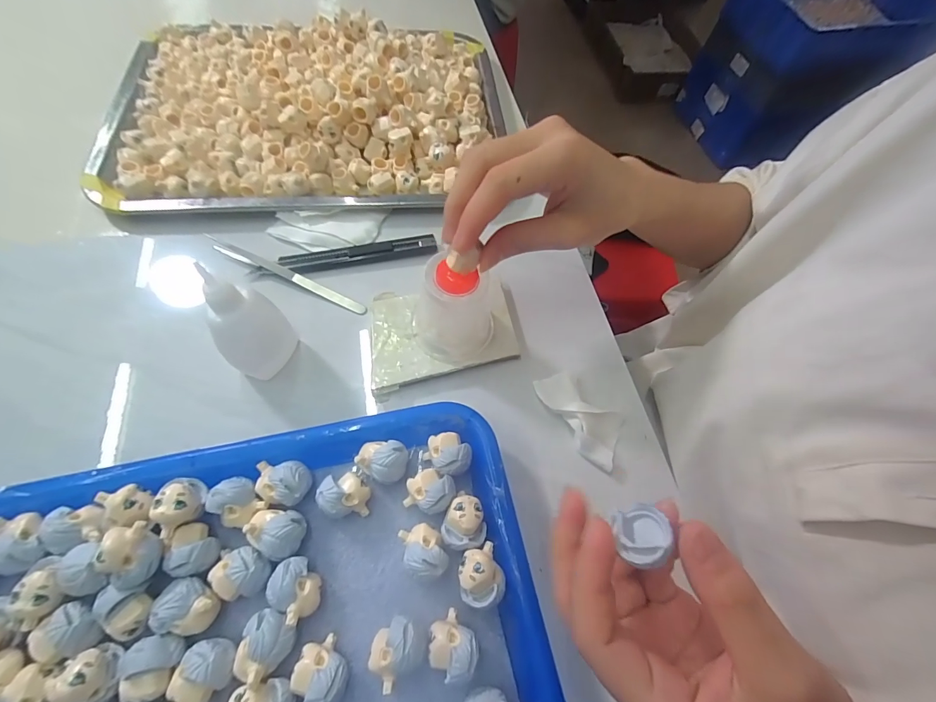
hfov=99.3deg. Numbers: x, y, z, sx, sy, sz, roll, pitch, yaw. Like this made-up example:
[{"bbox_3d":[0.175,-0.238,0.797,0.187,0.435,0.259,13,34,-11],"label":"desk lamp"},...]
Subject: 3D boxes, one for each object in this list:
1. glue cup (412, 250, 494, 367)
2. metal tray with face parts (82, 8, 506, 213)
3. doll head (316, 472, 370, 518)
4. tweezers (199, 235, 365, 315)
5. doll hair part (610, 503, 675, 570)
[{"bbox_3d":[-0.007,-0.027,0.264,0.057,0.066,0.049,-10,65,-10],"label":"glue cup"},{"bbox_3d":[-0.147,-0.234,0.368,0.353,0.055,0.246,-3,64,-7],"label":"metal tray with face parts"},{"bbox_3d":[-0.069,0.081,0.224,0.026,0.023,0.023,-6,65,-8],"label":"doll head"},{"bbox_3d":[-0.145,-0.062,0.305,0.146,0.010,0.011,26,64,7],"label":"tweezers"},{"bbox_3d":[0.067,0.072,0.154,0.019,0.024,0.012,-6,99,6],"label":"doll hair part"}]

